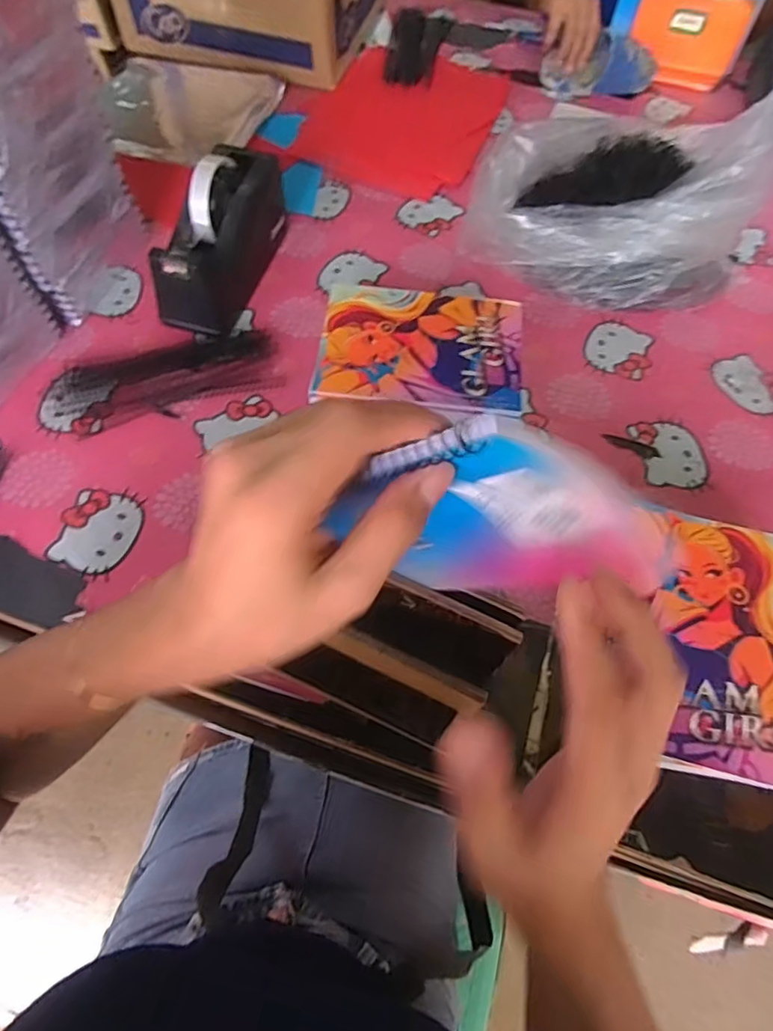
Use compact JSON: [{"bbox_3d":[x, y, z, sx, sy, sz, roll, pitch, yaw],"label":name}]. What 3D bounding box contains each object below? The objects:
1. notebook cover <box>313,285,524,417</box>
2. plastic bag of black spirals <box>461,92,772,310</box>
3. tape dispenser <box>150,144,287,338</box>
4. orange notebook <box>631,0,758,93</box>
[{"bbox_3d":[0.034,-0.165,0.561,0.193,0.006,0.148,7,61,1],"label":"notebook cover"},{"bbox_3d":[0.249,-0.352,0.641,0.304,0.158,0.211,8,61,2],"label":"plastic bag of black spirals"},{"bbox_3d":[-0.175,-0.301,0.615,0.073,0.113,0.210,14,62,5],"label":"tape dispenser"},{"bbox_3d":[0.459,-0.730,0.880,0.160,0.115,0.009,14,45,4],"label":"orange notebook"}]

